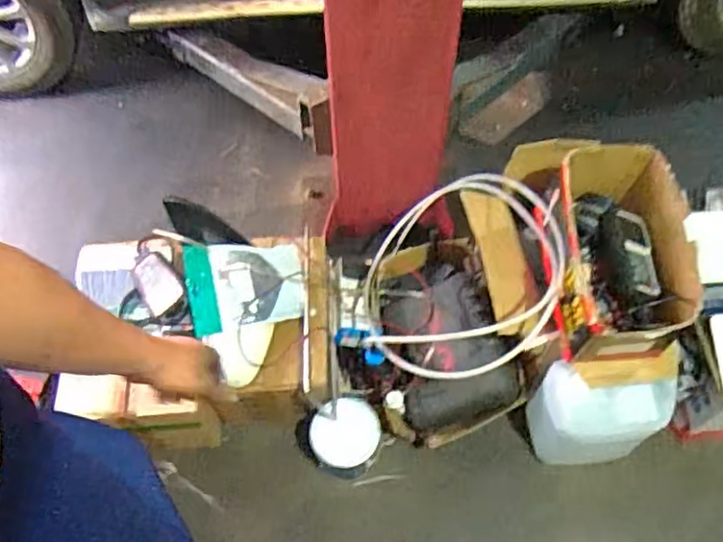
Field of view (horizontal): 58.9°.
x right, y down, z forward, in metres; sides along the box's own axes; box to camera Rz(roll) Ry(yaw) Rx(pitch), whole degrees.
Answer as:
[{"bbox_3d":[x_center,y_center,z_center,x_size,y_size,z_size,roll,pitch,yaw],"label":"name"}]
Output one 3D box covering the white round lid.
[{"bbox_3d":[-0.032,0.357,1.402,0.150,0.026,0.138,0,58,0],"label":"white round lid"}]

